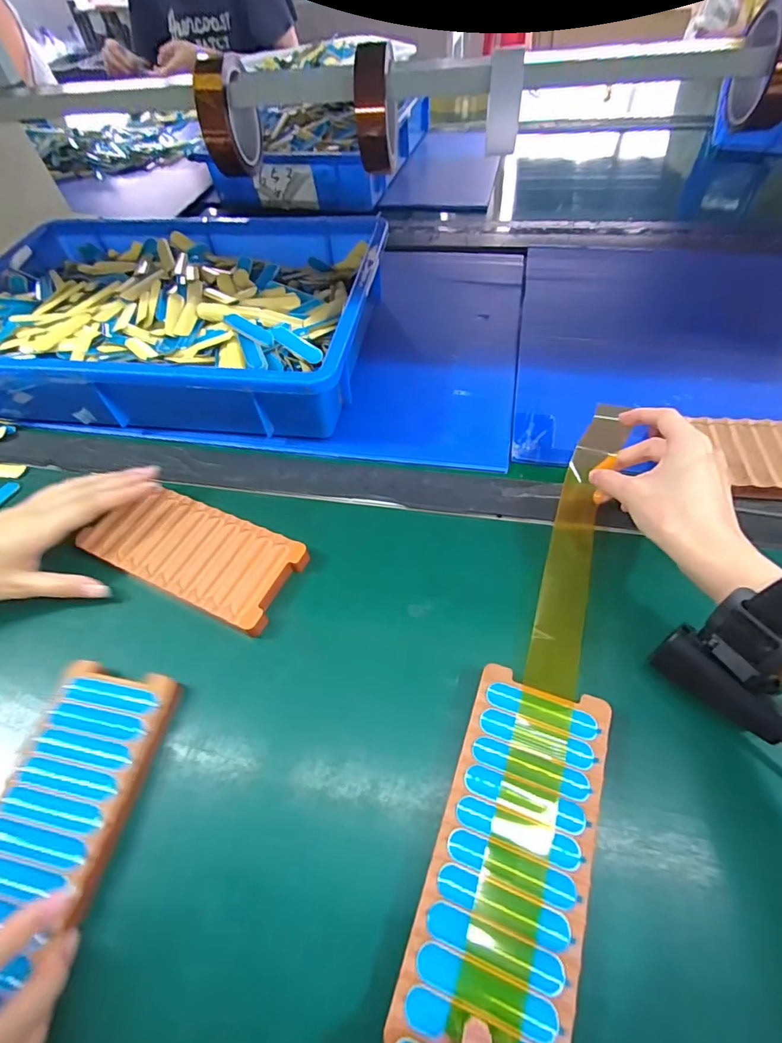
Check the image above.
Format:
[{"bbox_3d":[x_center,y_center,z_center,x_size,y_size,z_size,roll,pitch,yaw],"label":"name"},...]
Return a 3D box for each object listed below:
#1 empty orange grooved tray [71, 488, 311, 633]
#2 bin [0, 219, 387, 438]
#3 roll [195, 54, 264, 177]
[{"bbox_3d":[-0.152,0.022,0.362,0.166,0.016,0.072,20,58,19],"label":"empty orange grooved tray"},{"bbox_3d":[-0.239,-0.231,0.504,0.444,0.072,0.298,6,55,10],"label":"bin"},{"bbox_3d":[-0.173,-0.439,0.510,0.046,0.087,0.088,-4,53,3],"label":"roll"}]

